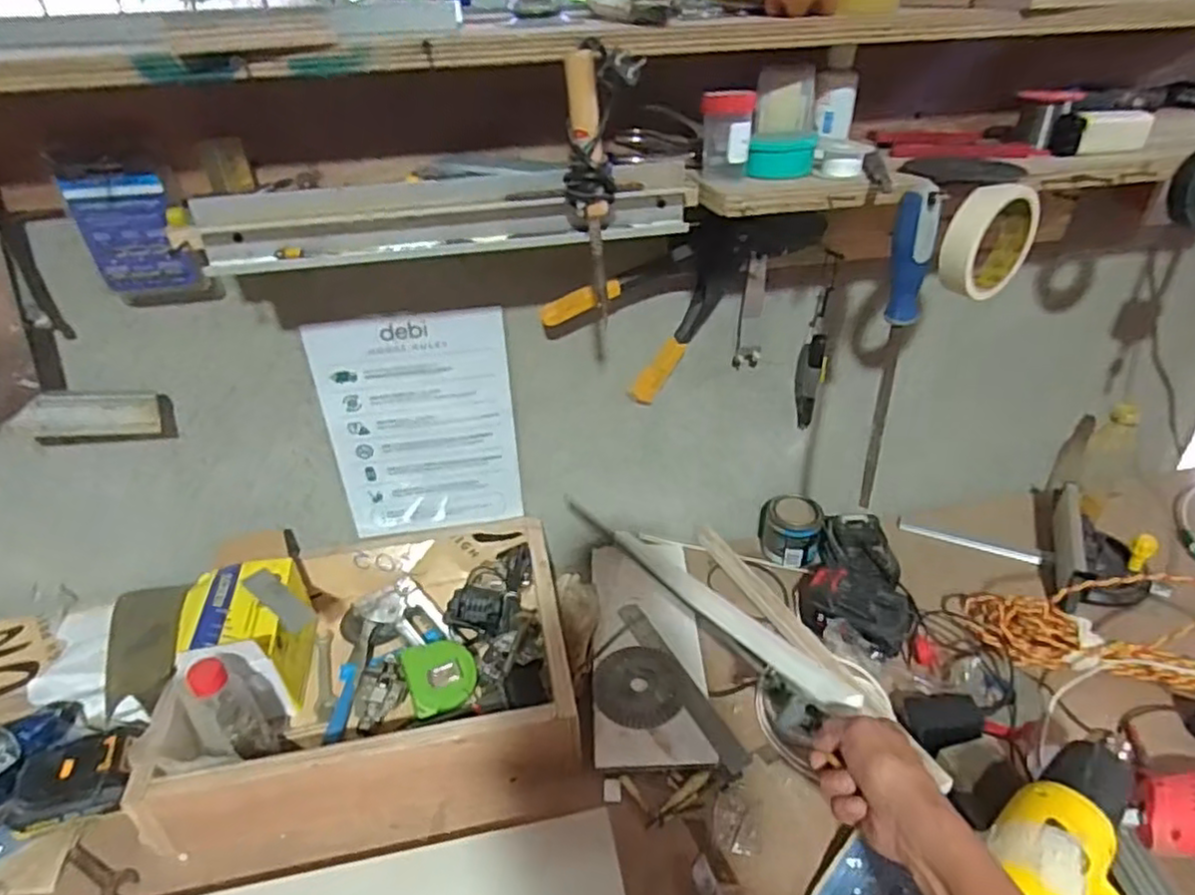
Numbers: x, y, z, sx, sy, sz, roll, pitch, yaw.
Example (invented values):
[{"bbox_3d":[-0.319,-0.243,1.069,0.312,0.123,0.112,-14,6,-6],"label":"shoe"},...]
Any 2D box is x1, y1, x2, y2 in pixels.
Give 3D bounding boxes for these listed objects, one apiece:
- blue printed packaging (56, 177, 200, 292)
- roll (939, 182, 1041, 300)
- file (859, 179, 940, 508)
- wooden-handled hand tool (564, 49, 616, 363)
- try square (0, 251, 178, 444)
[{"bbox_3d":[-0.410,-0.188,0.603,0.077,0.099,0.014,-11,36,-12],"label":"blue printed packaging"},{"bbox_3d":[0.331,-0.177,0.570,0.091,0.088,0.032,-23,40,-27],"label":"roll"},{"bbox_3d":[0.265,-0.081,0.623,0.033,0.294,0.027,16,39,25],"label":"file"},{"bbox_3d":[-0.005,-0.190,0.559,0.035,0.233,0.034,1,35,5],"label":"wooden-handled hand tool"},{"bbox_3d":[-0.513,-0.115,0.640,0.144,0.280,0.048,-4,33,-16],"label":"try square"}]

